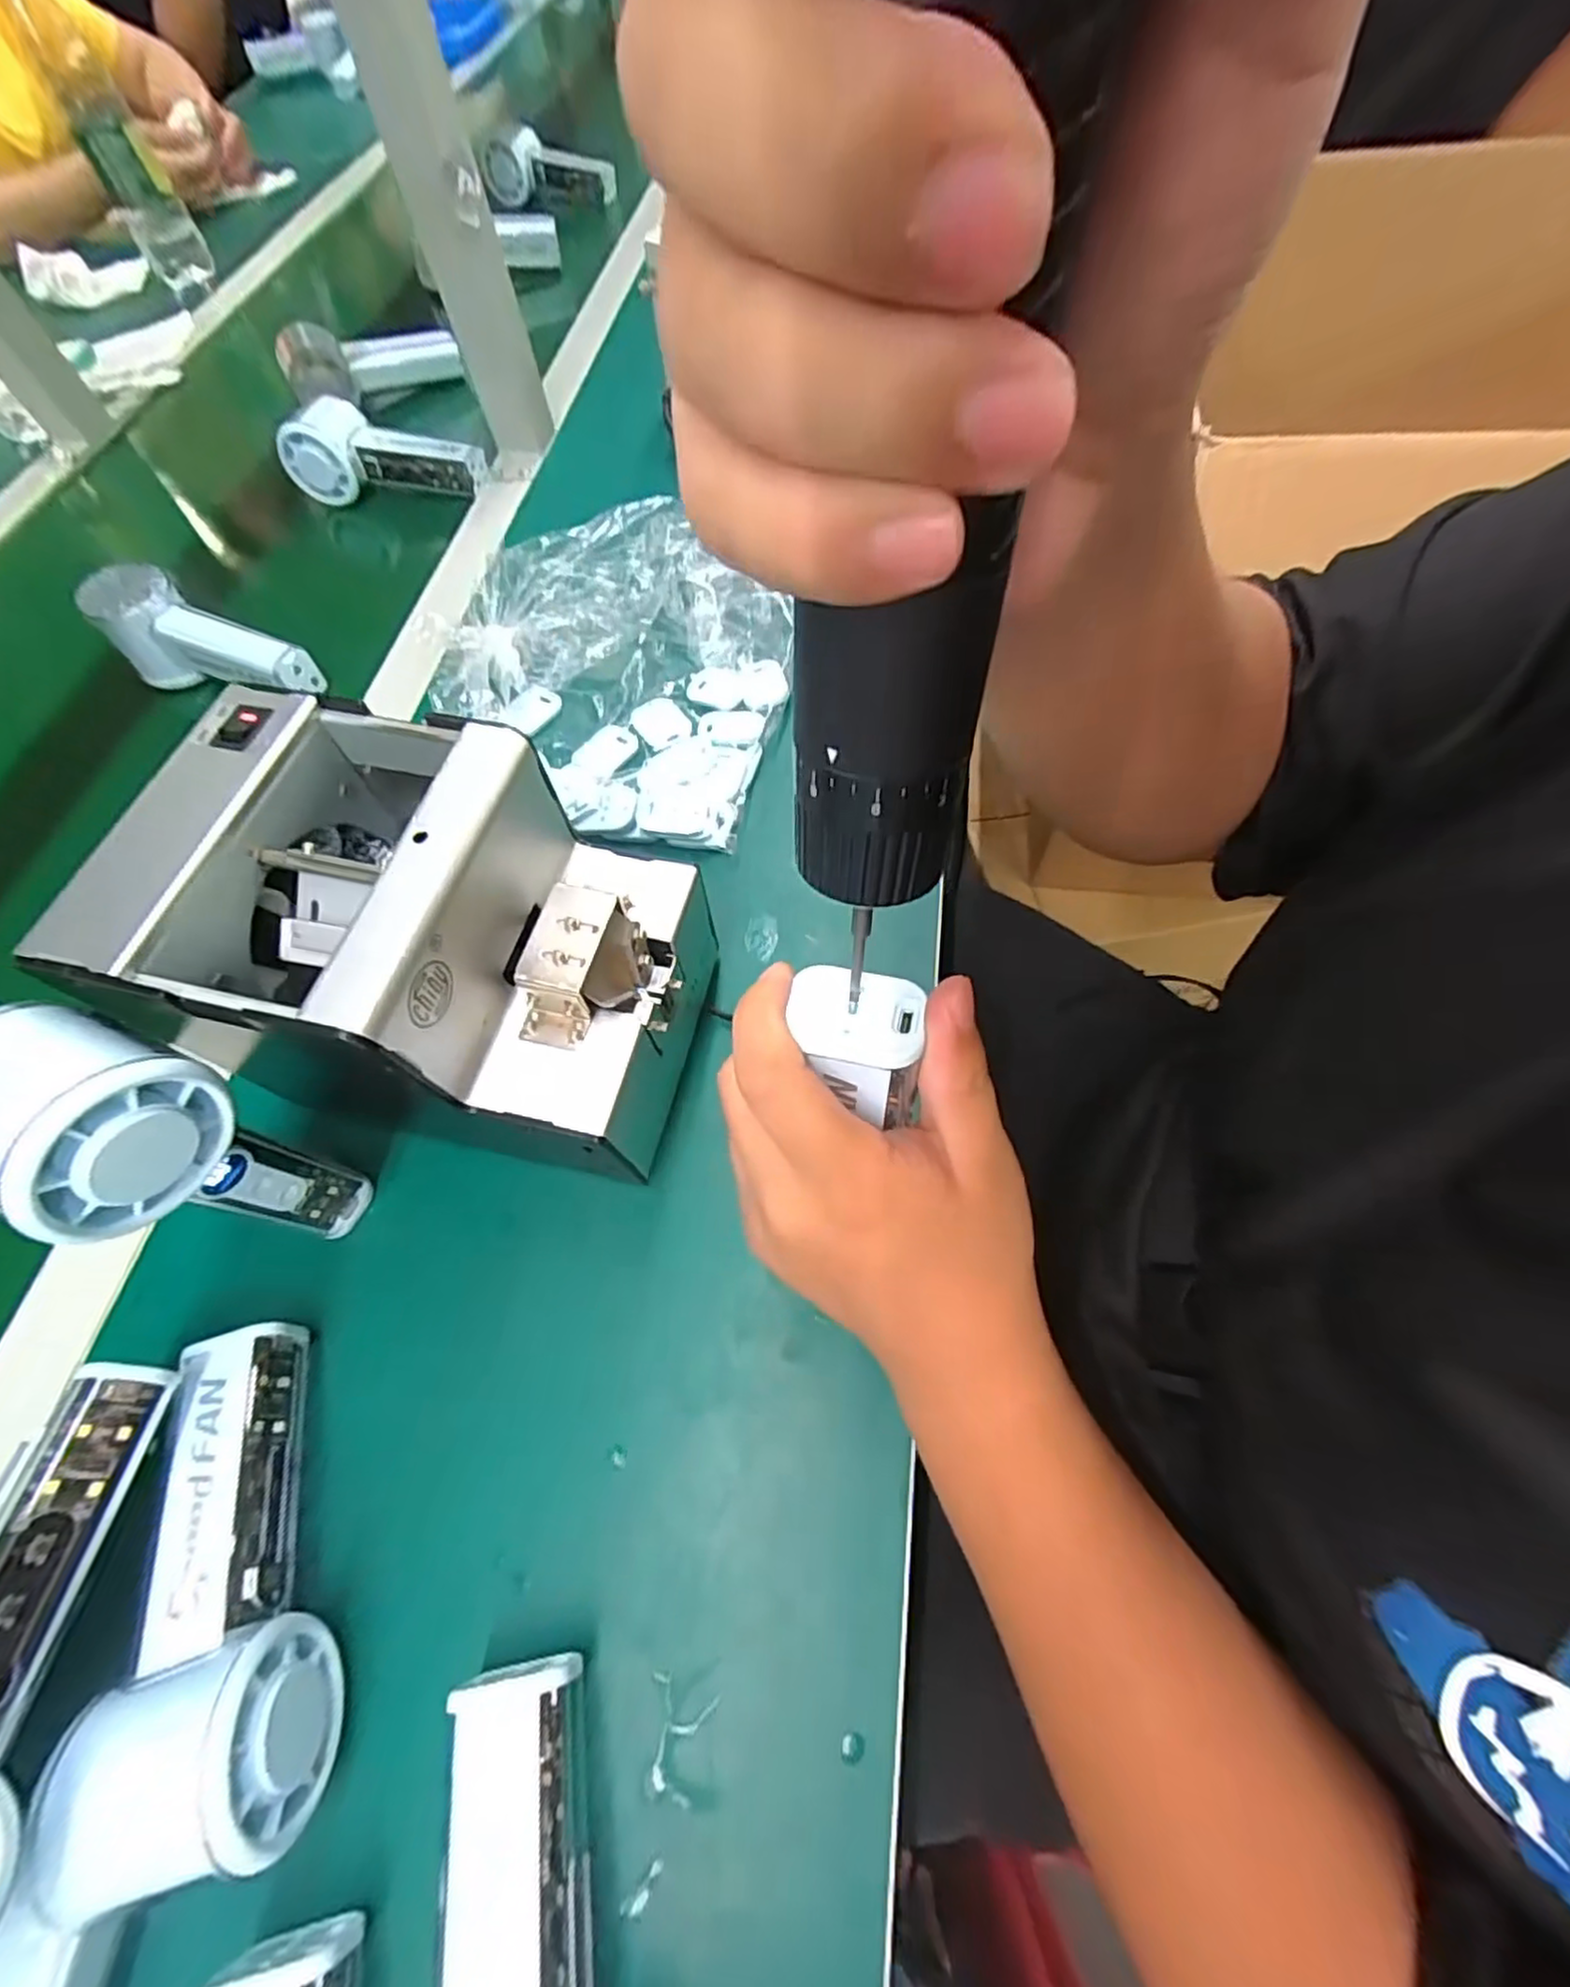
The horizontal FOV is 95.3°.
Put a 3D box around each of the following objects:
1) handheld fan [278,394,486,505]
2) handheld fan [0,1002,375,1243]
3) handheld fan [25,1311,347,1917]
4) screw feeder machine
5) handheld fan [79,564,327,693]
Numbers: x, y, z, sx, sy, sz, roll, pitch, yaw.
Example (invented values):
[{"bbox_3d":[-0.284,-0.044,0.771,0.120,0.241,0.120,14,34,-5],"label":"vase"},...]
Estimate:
[{"bbox_3d":[-0.321,-0.431,0.570,0.143,0.058,0.058,5,63,7],"label":"handheld fan"},{"bbox_3d":[-0.215,0.059,0.262,0.063,0.150,0.056,20,66,14],"label":"handheld fan"},{"bbox_3d":[-0.190,0.197,0.250,0.057,0.059,0.146,-12,63,-2],"label":"handheld fan"},{"bbox_3d":[-0.131,-0.021,0.290,0.166,0.135,0.128,10,64,9],"label":"screw feeder machine"},{"bbox_3d":[-0.384,-0.231,0.470,0.147,0.050,0.060,24,67,15],"label":"handheld fan"}]

